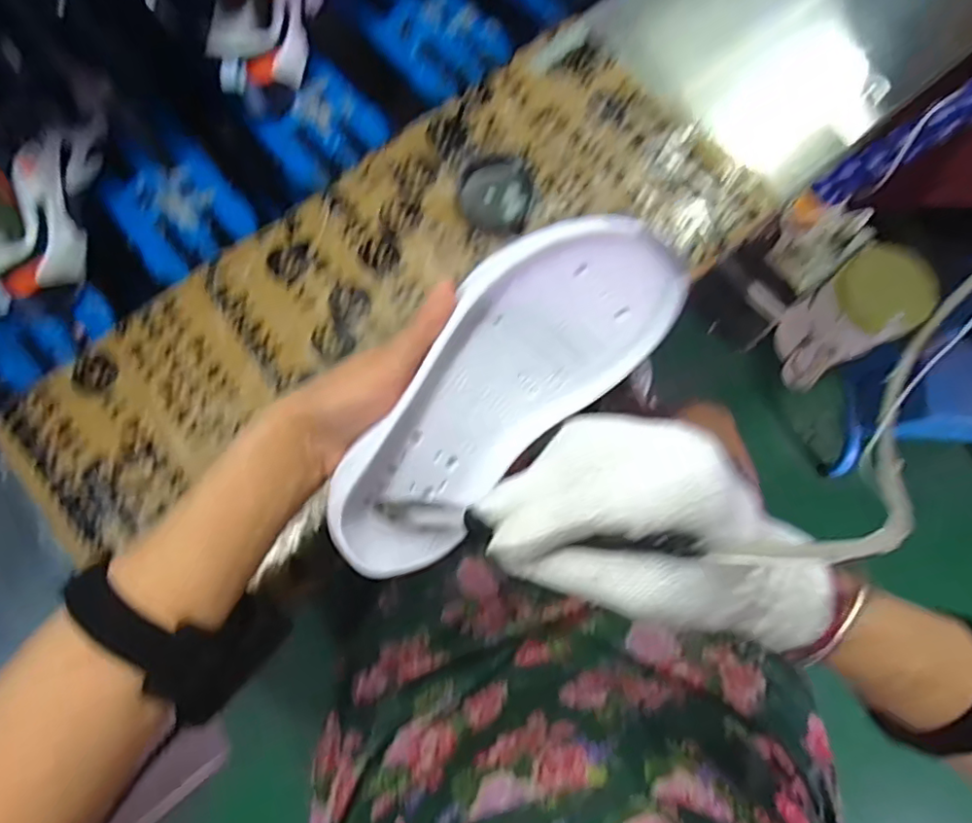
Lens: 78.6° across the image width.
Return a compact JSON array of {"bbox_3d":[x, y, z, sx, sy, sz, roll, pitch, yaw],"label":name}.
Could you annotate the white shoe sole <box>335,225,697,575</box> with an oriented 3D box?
[{"bbox_3d":[0.002,-0.005,0.303,0.086,0.023,0.215,38,102,-24],"label":"white shoe sole"}]

